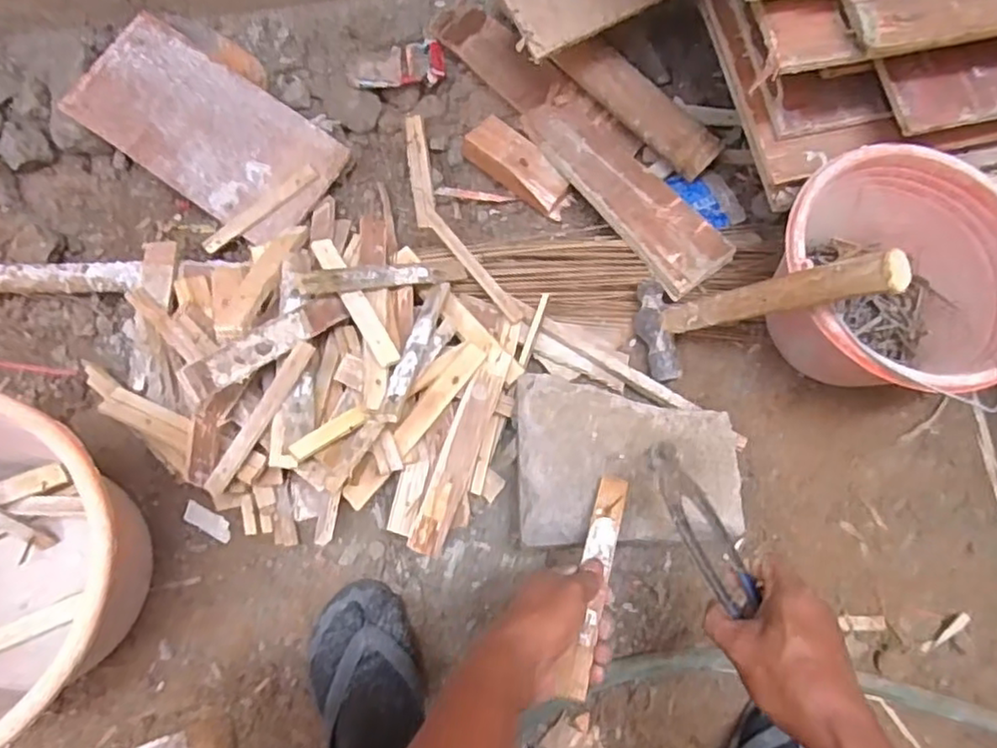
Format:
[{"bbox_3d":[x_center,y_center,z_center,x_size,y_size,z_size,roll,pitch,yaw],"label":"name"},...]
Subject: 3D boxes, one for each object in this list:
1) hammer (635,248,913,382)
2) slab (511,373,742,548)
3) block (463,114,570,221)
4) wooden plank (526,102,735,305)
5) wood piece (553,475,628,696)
[{"bbox_3d":[0.242,-0.064,0.641,0.058,0.295,0.099,24,72,-25],"label":"hammer"},{"bbox_3d":[0.121,0.083,0.639,0.206,0.031,0.154,2,73,2],"label":"slab"},{"bbox_3d":[0.025,-0.261,0.839,0.059,0.029,0.151,-44,77,-12],"label":"block"},{"bbox_3d":[0.148,-0.226,0.792,0.090,0.023,0.301,-34,75,-9],"label":"wooden plank"},{"bbox_3d":[0.083,0.168,0.556,0.026,0.018,0.196,14,50,5],"label":"wood piece"}]

